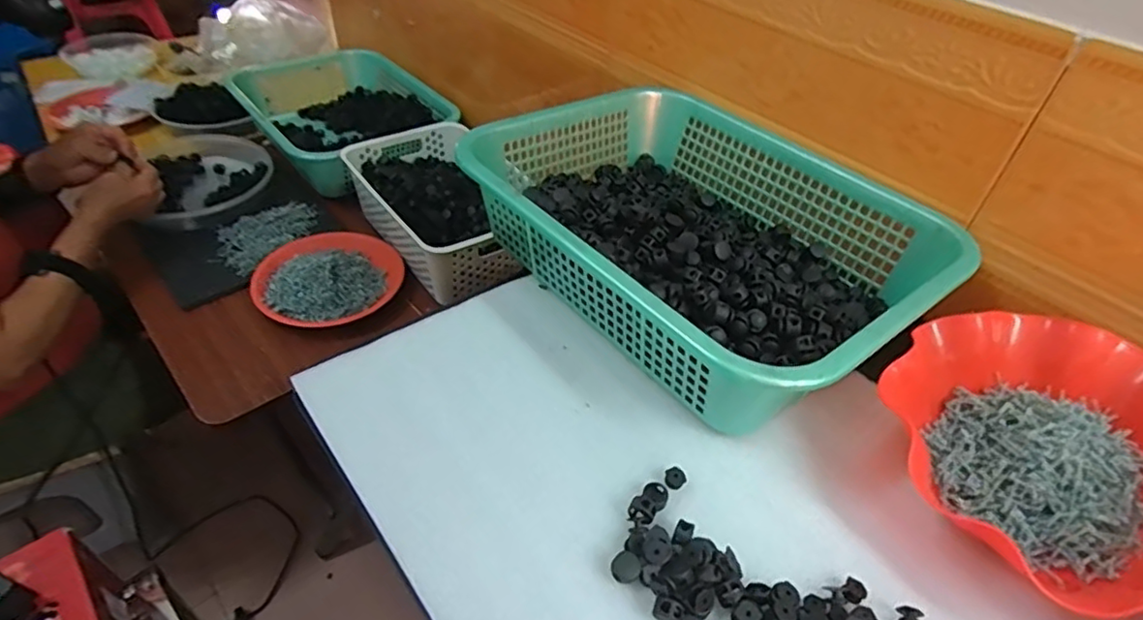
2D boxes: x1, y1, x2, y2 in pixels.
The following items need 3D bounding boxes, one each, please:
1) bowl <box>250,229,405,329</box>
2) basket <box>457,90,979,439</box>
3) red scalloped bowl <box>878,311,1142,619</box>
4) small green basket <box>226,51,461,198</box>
[{"bbox_3d":[-0.337,-0.061,0.842,0.189,0.056,0.191,2,43,-2],"label":"bowl"},{"bbox_3d":[0.112,-0.078,0.547,0.292,0.099,0.380,-29,53,-28],"label":"basket"},{"bbox_3d":[0.330,0.092,0.413,0.222,0.072,0.202,30,51,25],"label":"red scalloped bowl"},{"bbox_3d":[-0.408,-0.360,1.122,0.311,0.108,0.389,-26,50,-28],"label":"small green basket"}]

